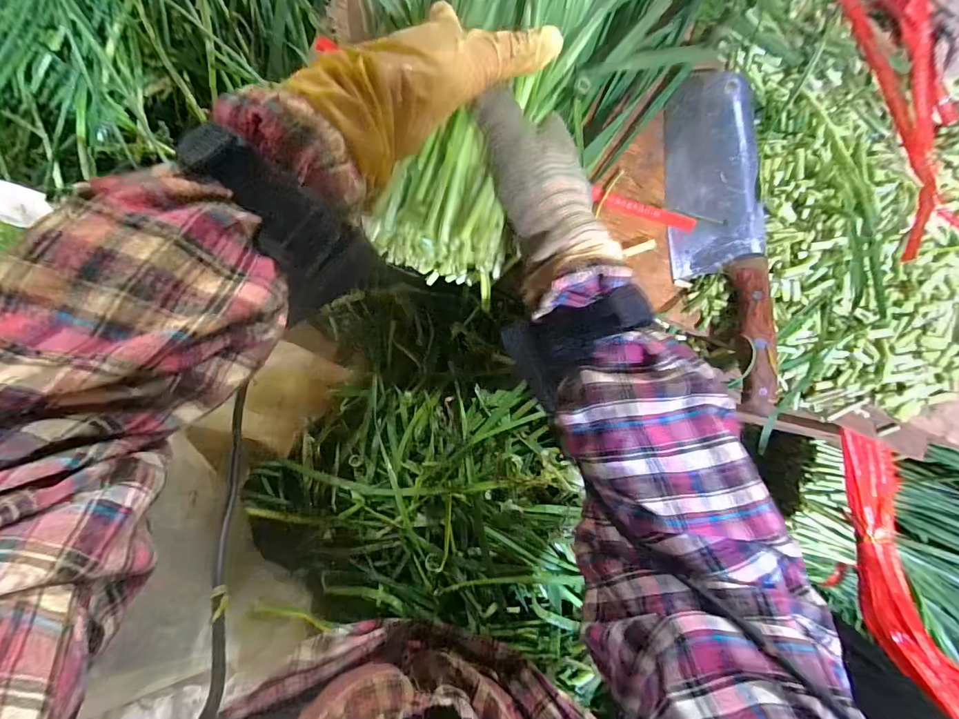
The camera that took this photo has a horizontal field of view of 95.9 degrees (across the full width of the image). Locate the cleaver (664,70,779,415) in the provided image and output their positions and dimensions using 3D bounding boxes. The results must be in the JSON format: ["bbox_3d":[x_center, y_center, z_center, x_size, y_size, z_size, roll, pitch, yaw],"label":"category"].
[{"bbox_3d":[0.207,-0.105,0.374,0.074,0.017,0.292,-4,86,17],"label":"cleaver"}]

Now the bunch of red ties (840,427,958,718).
[{"bbox_3d":[0.391,0.192,0.413,0.050,0.077,0.240,-3,72,-5],"label":"bunch of red ties"}]

